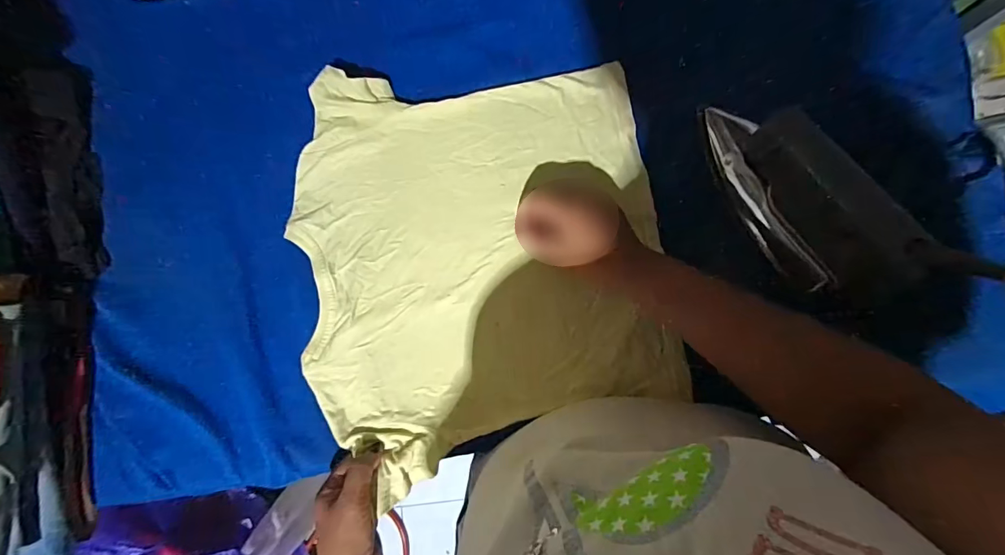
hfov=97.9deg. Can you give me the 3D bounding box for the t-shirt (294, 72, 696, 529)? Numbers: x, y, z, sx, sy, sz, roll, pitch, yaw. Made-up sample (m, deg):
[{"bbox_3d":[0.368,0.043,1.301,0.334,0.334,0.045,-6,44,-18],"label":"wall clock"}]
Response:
[{"bbox_3d":[-0.028,-0.016,0.425,0.345,0.031,0.371,-9,84,7],"label":"t-shirt"}]

